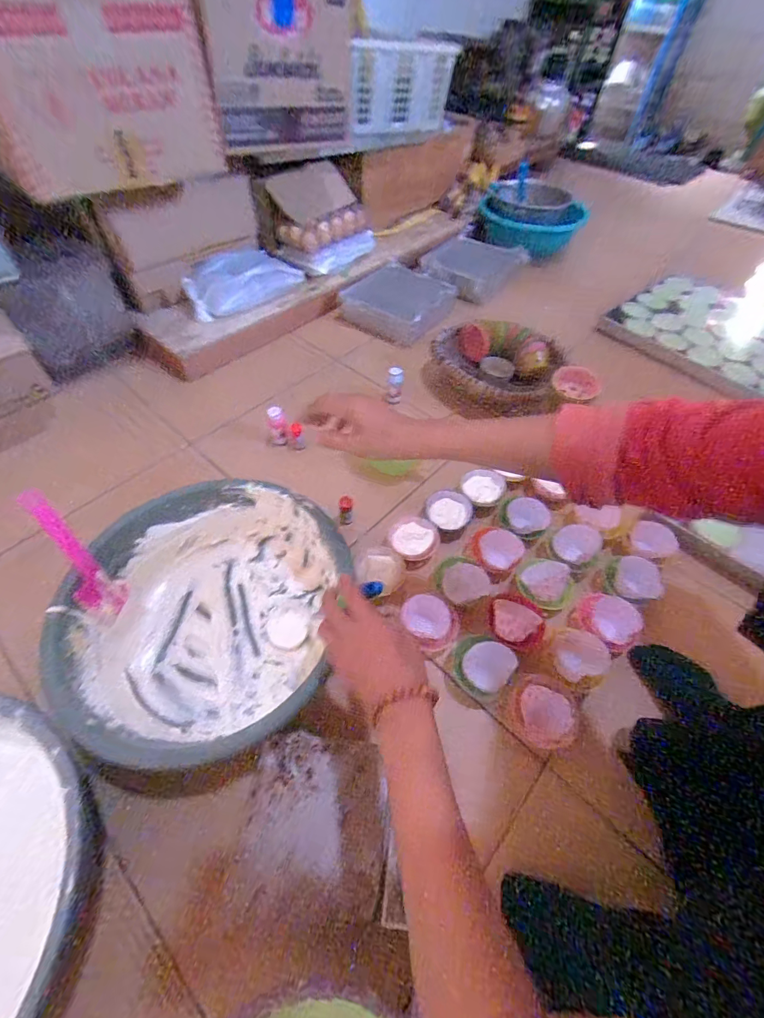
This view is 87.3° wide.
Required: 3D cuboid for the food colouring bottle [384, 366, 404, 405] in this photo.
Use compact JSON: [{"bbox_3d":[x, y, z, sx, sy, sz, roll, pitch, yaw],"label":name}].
[{"bbox_3d":[0.027,-0.266,0.863,0.035,0.069,0.034,6,55,1],"label":"food colouring bottle"}]

